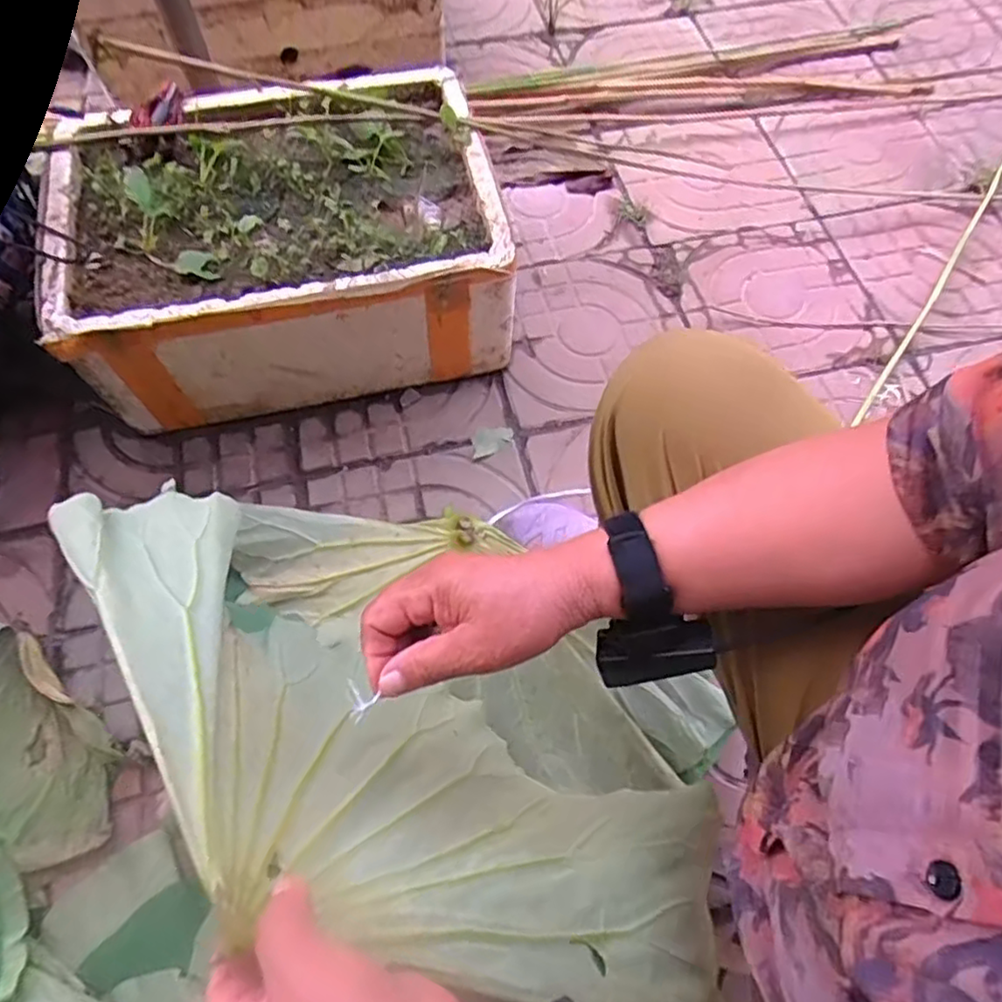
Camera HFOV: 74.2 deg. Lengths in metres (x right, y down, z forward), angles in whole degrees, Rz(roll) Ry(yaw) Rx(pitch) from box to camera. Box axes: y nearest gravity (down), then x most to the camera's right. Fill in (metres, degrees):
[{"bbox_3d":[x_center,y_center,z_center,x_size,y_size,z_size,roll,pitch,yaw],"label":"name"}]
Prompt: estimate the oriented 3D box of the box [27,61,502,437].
[{"bbox_3d":[-0.304,-0.378,0.961,0.551,0.209,0.428,-13,66,-8],"label":"box"}]

